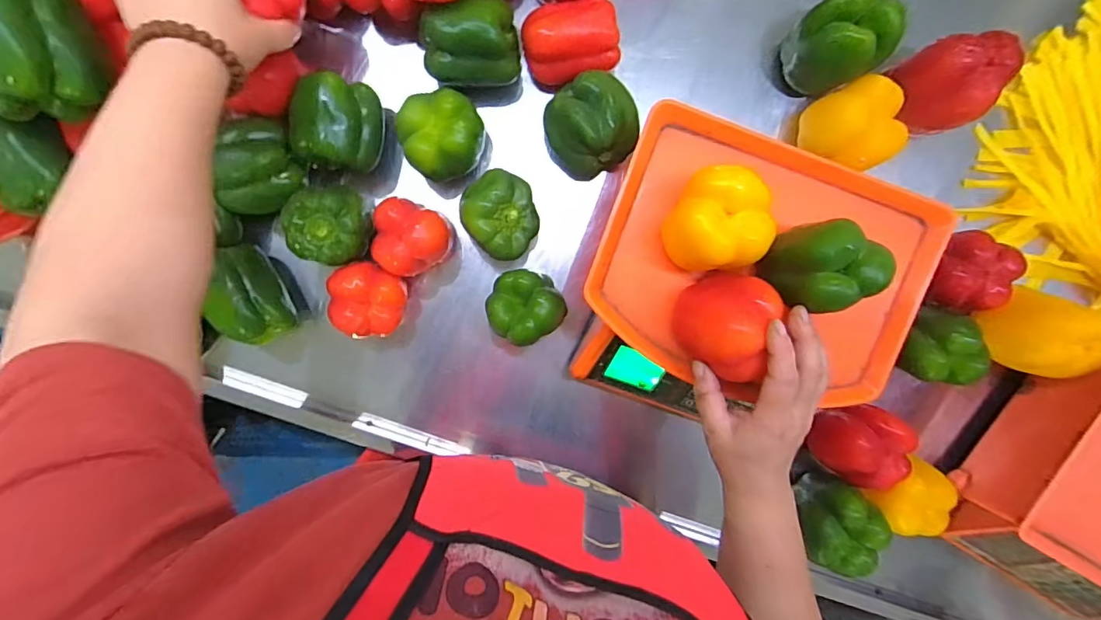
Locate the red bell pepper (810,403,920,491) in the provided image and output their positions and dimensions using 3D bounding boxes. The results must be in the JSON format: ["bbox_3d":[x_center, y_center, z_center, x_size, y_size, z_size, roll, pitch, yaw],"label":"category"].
[{"bbox_3d":[0.335,0.144,0.519,0.079,0.070,0.086,22,96,-4],"label":"red bell pepper"}]

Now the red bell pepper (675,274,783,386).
[{"bbox_3d":[0.137,0.009,0.386,0.059,0.076,0.077,20,96,-4],"label":"red bell pepper"}]

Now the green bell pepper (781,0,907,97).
[{"bbox_3d":[0.279,-0.261,0.480,0.063,0.109,0.080,-33,97,2],"label":"green bell pepper"}]

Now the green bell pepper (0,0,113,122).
[{"bbox_3d":[-0.431,-0.217,0.396,0.084,0.067,0.102,-10,97,0],"label":"green bell pepper"}]

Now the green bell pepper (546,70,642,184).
[{"bbox_3d":[0.041,-0.188,0.497,0.088,0.072,0.093,0,97,-2],"label":"green bell pepper"}]

